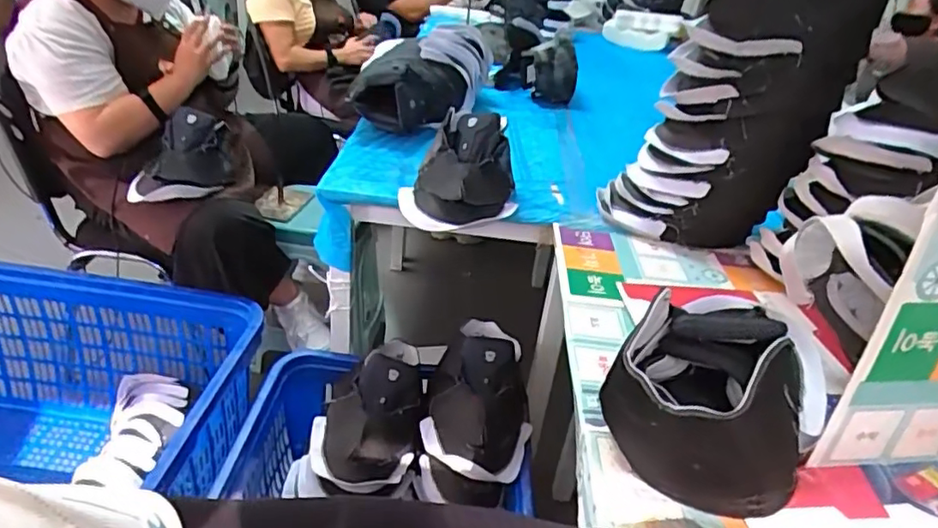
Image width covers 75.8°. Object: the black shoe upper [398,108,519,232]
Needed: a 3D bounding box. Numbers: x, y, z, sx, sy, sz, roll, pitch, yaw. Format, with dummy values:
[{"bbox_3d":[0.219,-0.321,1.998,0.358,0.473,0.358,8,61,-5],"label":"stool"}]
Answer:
[{"bbox_3d":[-0.011,-0.170,1.015,0.189,0.120,0.196,9,31,2],"label":"black shoe upper"}]

